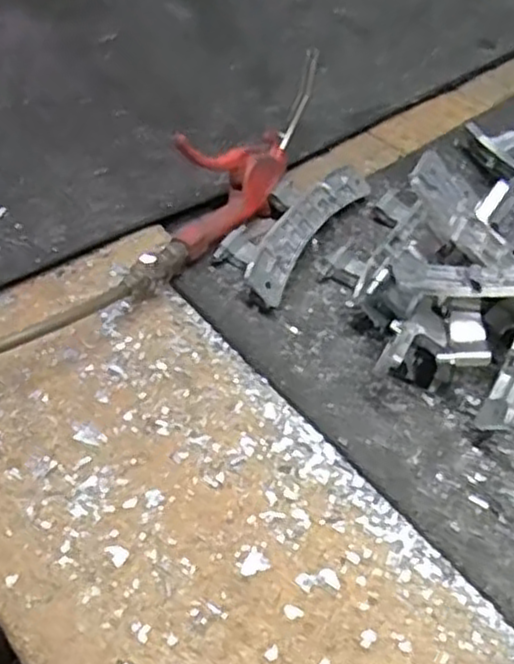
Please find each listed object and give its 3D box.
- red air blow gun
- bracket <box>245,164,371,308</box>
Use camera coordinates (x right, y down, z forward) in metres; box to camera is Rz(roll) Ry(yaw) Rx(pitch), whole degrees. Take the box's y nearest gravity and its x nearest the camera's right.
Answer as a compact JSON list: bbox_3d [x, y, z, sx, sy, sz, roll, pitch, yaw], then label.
[{"bbox_3d":[-0.008,-0.139,0.568,0.054,0.075,0.203,14,51,12],"label":"red air blow gun"},{"bbox_3d":[0.037,-0.075,0.541,0.028,0.028,0.147,24,53,19],"label":"bracket"}]

